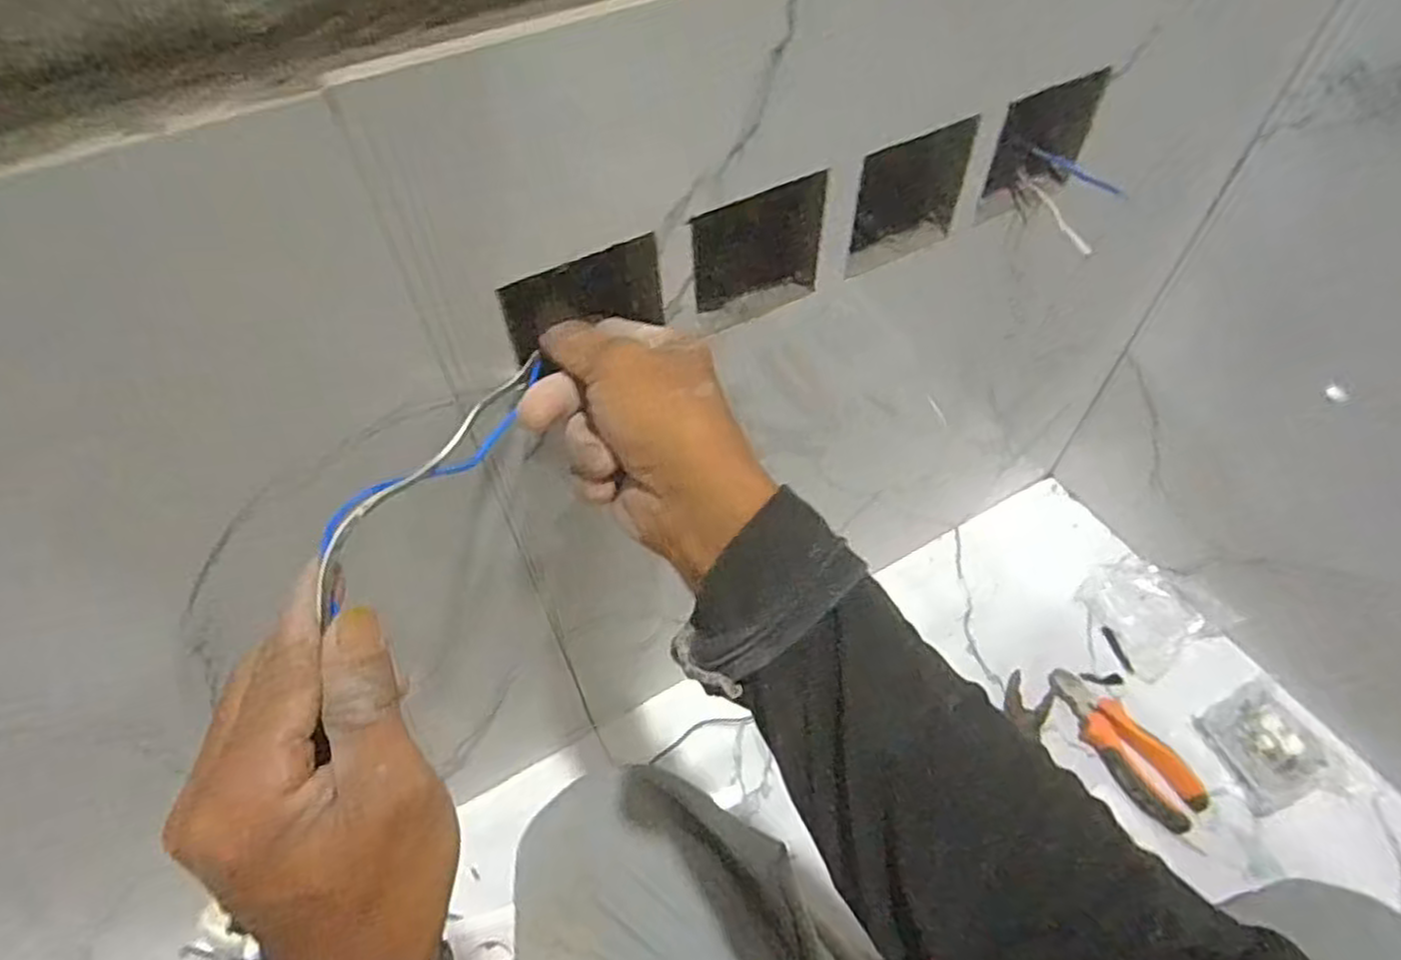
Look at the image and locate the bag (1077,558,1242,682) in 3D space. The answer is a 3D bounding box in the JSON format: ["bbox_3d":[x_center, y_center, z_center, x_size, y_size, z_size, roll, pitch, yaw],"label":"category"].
[{"bbox_3d":[0.447,0.129,0.742,0.112,0.025,0.108,-25,55,-16],"label":"bag"}]

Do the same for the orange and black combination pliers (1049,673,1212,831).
[{"bbox_3d":[0.382,0.236,0.669,0.060,0.014,0.149,-28,56,-18],"label":"orange and black combination pliers"}]

